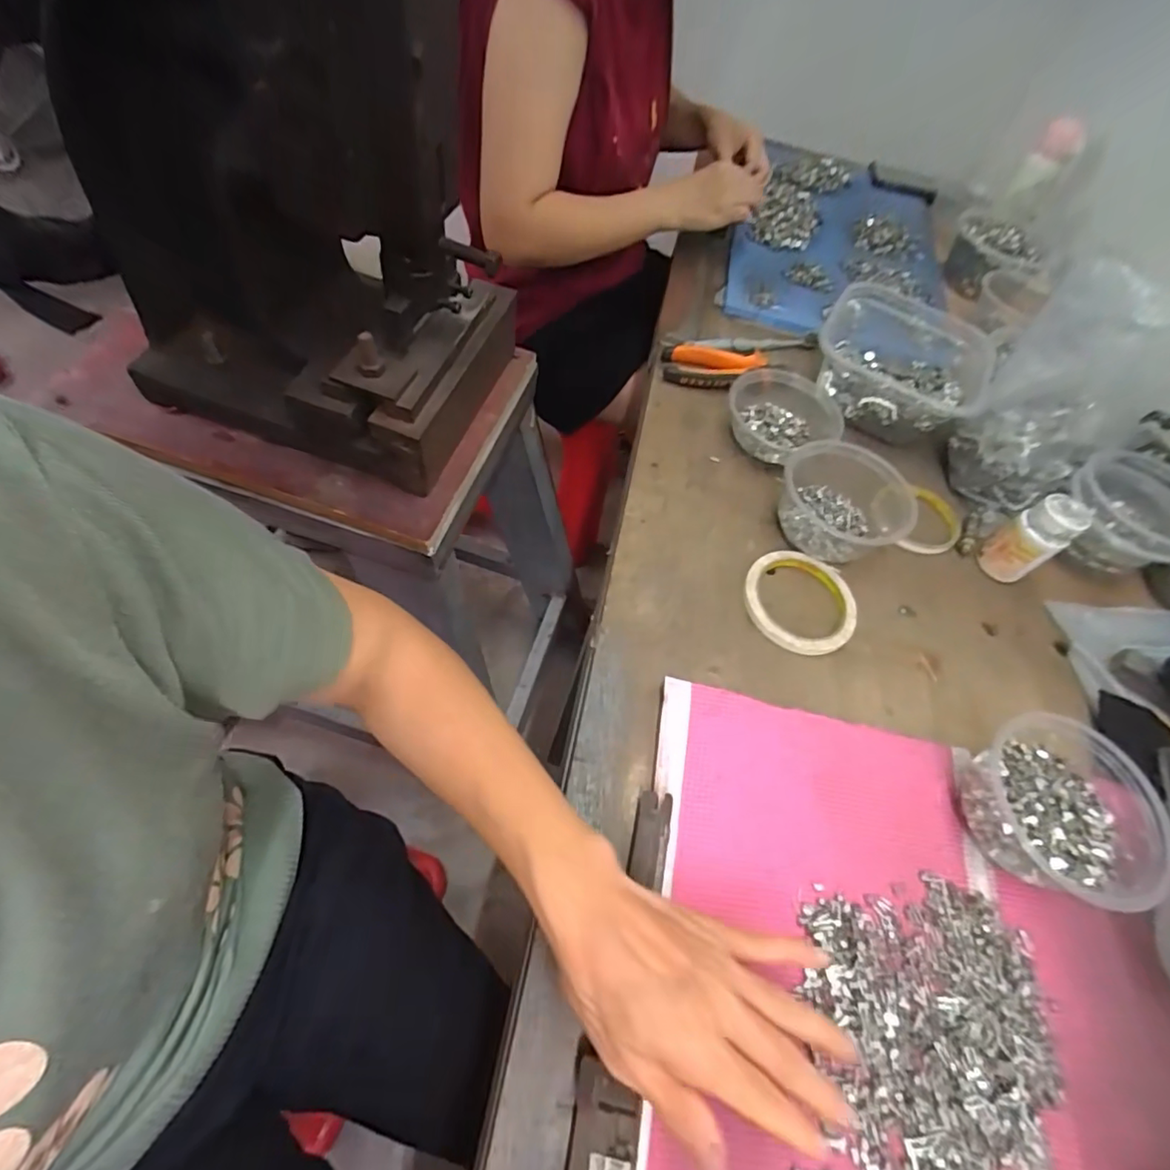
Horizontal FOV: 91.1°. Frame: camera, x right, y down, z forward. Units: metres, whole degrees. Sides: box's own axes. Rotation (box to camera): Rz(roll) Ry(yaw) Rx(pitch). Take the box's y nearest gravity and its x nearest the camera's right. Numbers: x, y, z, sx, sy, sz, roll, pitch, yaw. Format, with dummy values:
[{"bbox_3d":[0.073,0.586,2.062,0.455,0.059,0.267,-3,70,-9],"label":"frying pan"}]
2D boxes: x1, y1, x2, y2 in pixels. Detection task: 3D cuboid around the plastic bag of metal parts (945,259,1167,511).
[{"bbox_3d":[0.444,-0.178,0.534,0.110,0.195,0.113,-33,69,-26],"label":"plastic bag of metal parts"}]

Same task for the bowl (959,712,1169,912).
[{"bbox_3d":[0.325,0.150,0.393,0.118,0.057,0.113,3,57,-4],"label":"bowl"}]

